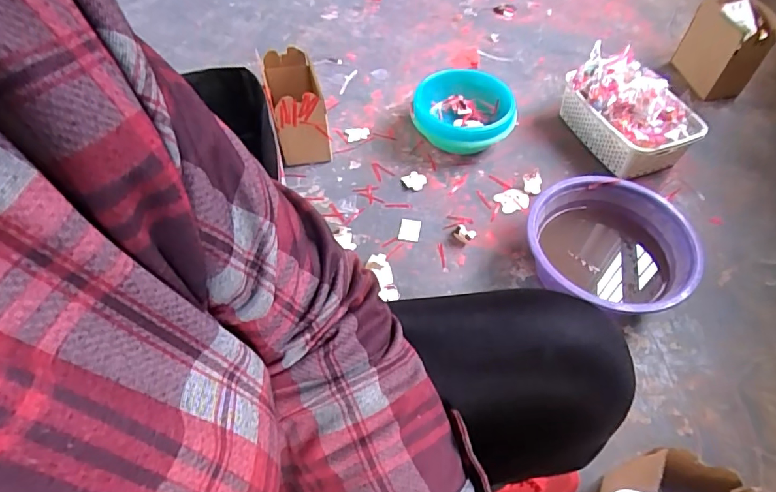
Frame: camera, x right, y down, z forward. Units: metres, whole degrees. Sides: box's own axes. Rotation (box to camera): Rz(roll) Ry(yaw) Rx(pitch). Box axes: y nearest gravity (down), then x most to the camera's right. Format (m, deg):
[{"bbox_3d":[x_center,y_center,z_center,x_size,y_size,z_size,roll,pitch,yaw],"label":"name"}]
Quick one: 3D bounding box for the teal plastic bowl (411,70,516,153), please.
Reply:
[{"bbox_3d":[0.177,-0.300,1.082,0.234,0.103,0.219,30,60,20],"label":"teal plastic bowl"}]

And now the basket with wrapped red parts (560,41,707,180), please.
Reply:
[{"bbox_3d":[0.525,-0.296,1.045,0.176,0.152,0.297,-23,57,-15],"label":"basket with wrapped red parts"}]

